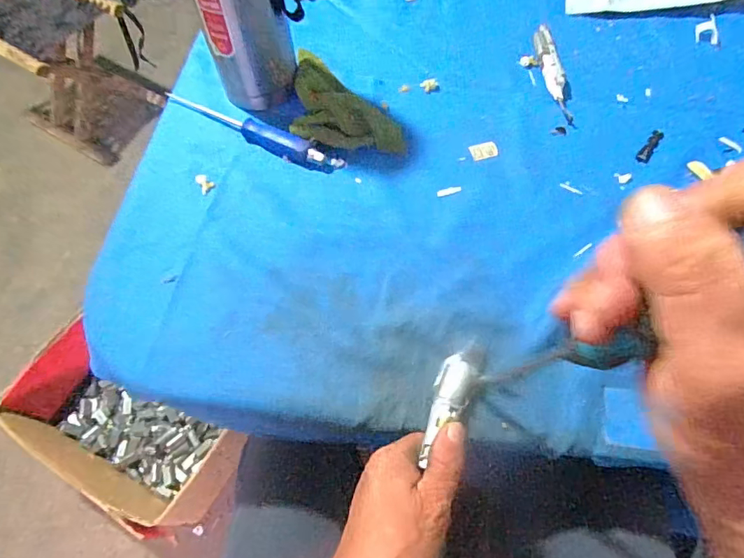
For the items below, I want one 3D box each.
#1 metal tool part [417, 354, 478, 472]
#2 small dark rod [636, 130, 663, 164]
[{"bbox_3d":[0.052,0.093,0.342,0.026,0.014,0.079,22,64,12],"label":"metal tool part"},{"bbox_3d":[0.267,-0.128,0.459,0.012,0.004,0.045,33,70,17],"label":"small dark rod"}]

